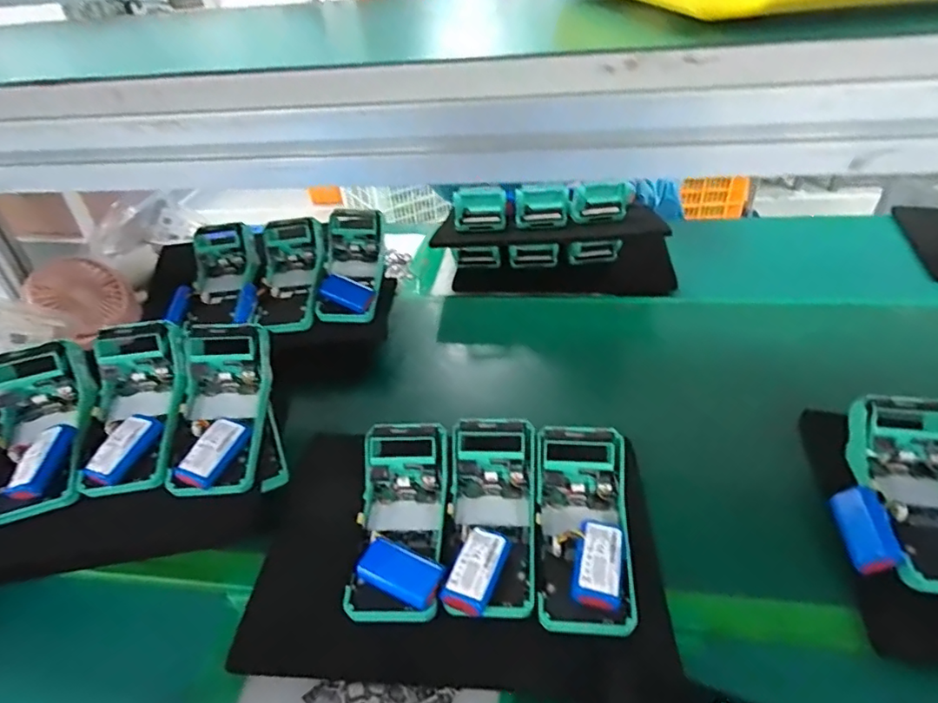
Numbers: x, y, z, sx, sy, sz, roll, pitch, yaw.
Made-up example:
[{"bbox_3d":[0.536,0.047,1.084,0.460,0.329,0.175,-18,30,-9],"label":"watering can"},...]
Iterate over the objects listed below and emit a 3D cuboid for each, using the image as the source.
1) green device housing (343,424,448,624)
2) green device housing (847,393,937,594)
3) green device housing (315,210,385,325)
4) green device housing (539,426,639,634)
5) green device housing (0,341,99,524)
[{"bbox_3d":[-0.061,0.150,0.496,0.080,0.054,0.171,-1,51,6],"label":"green device housing"},{"bbox_3d":[0.391,0.122,0.479,0.084,0.041,0.172,1,53,8],"label":"green device housing"},{"bbox_3d":[-0.159,-0.118,0.758,0.078,0.056,0.176,-3,61,3],"label":"green device housing"},{"bbox_3d":[0.091,0.141,0.465,0.080,0.055,0.162,1,37,8],"label":"green device housing"},{"bbox_3d":[-0.410,0.073,0.532,0.085,0.053,0.166,-17,58,-16],"label":"green device housing"}]

